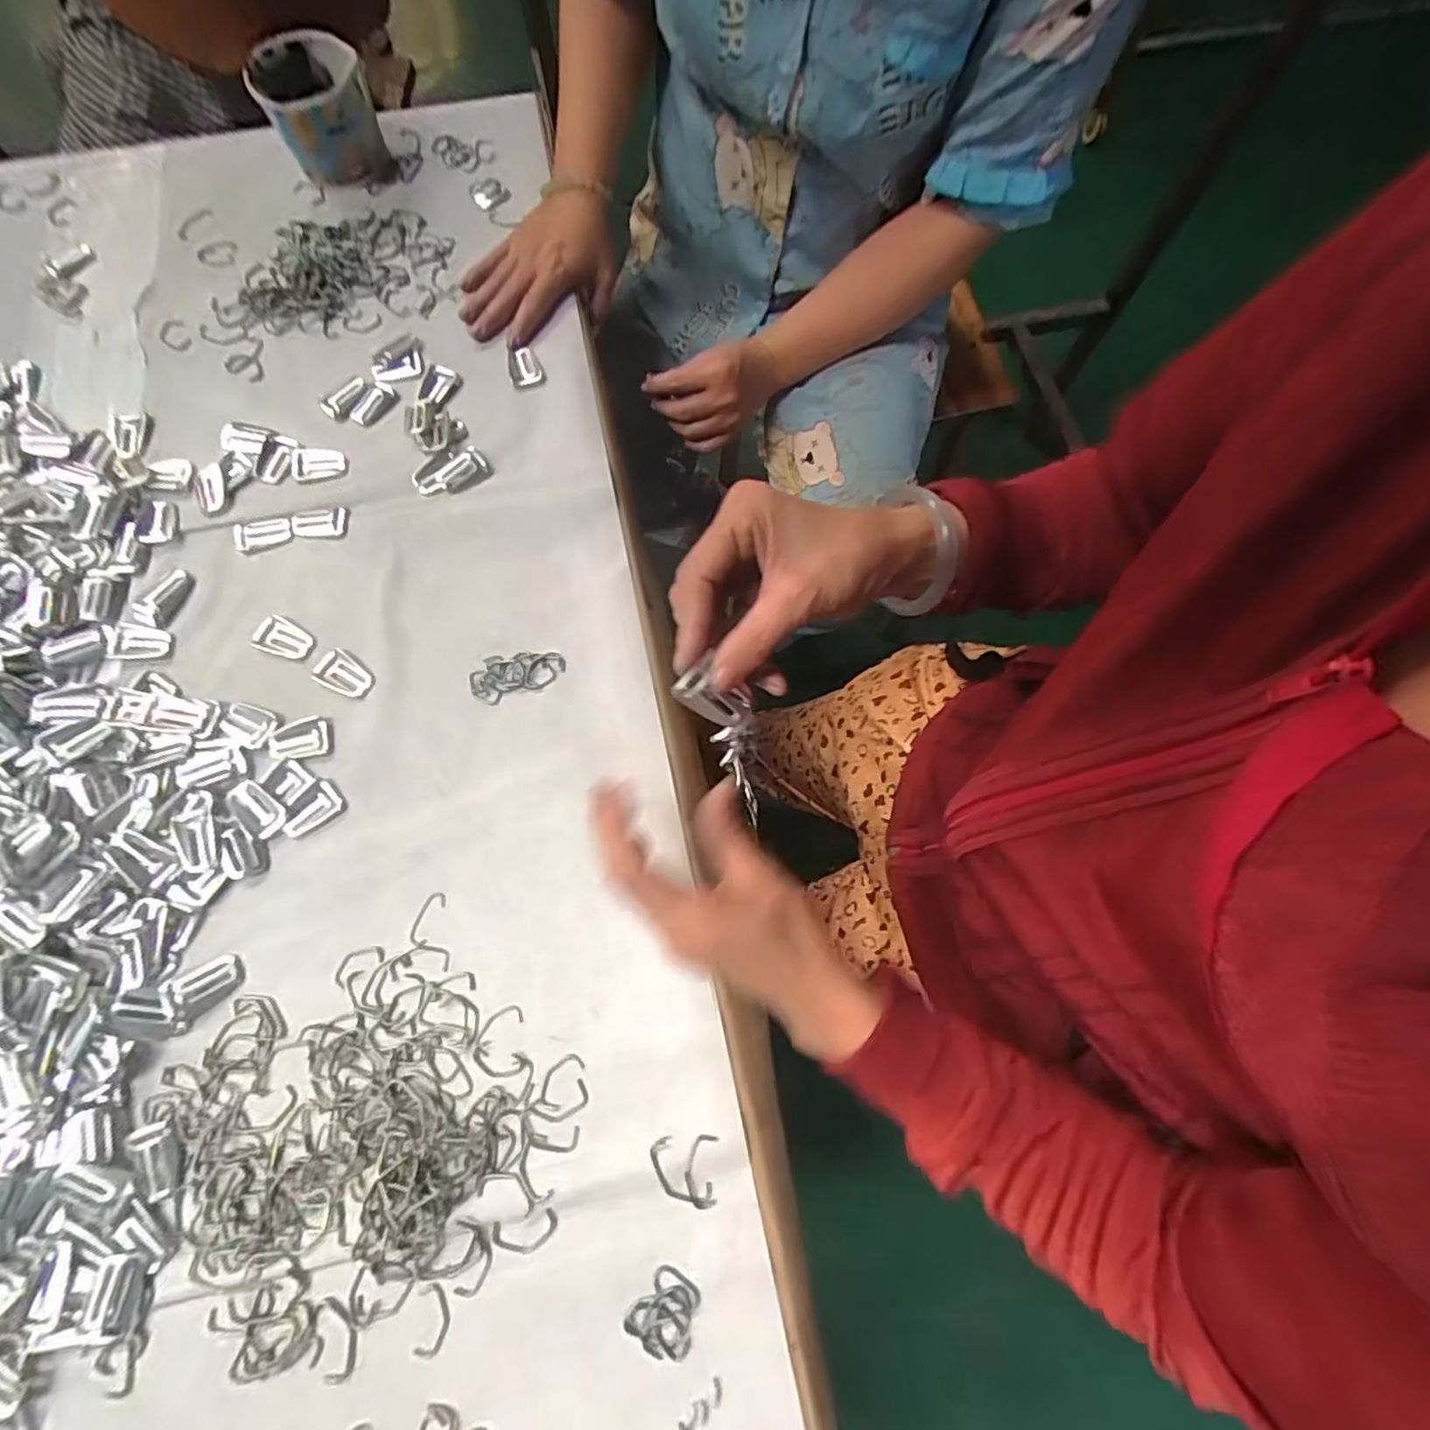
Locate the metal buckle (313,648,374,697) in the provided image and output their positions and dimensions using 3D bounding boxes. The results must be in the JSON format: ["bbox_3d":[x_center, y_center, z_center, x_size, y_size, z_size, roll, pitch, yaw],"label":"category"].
[{"bbox_3d":[-0.269,-0.029,0.456,0.044,0.004,0.027,33,75,8],"label":"metal buckle"}]

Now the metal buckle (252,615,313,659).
[{"bbox_3d":[-0.313,-0.057,0.460,0.037,0.009,0.027,13,73,3],"label":"metal buckle"}]

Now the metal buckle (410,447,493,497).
[{"bbox_3d":[-0.210,-0.194,0.504,0.058,0.006,0.036,-27,75,-9],"label":"metal buckle"}]

